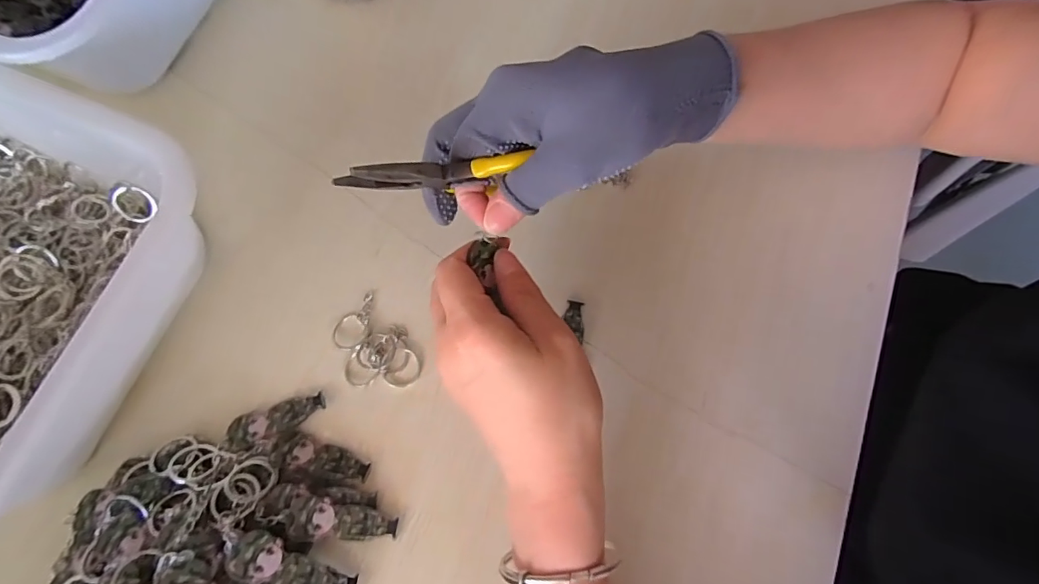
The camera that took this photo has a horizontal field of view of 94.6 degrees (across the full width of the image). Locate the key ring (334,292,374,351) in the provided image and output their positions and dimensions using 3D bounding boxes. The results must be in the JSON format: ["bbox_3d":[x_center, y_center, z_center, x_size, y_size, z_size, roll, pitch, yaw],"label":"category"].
[{"bbox_3d":[-0.108,0.018,0.309,0.022,0.006,0.038,0,74,-1],"label":"key ring"}]

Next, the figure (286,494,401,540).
[{"bbox_3d":[-0.098,0.128,0.268,0.059,0.004,0.021,13,74,-11],"label":"figure"}]

